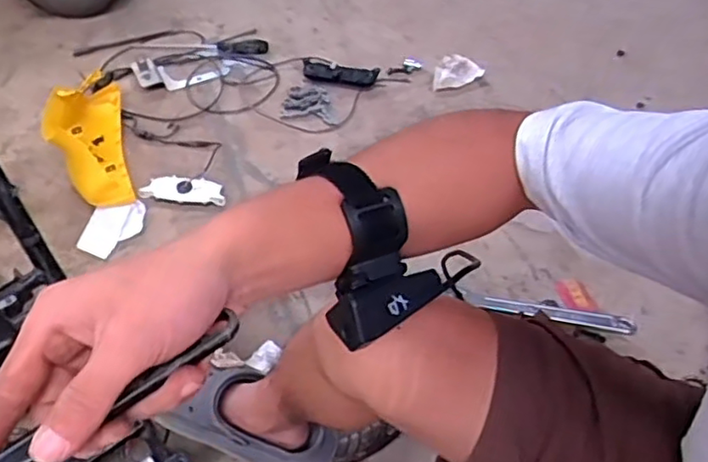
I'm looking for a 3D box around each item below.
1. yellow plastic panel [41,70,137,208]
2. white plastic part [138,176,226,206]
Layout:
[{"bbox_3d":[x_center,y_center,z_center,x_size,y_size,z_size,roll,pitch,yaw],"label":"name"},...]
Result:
[{"bbox_3d":[-0.495,-0.178,1.181,0.126,0.127,0.316,-13,53,-13],"label":"yellow plastic panel"},{"bbox_3d":[-0.310,-0.078,1.163,0.152,0.015,0.053,5,69,4],"label":"white plastic part"}]

